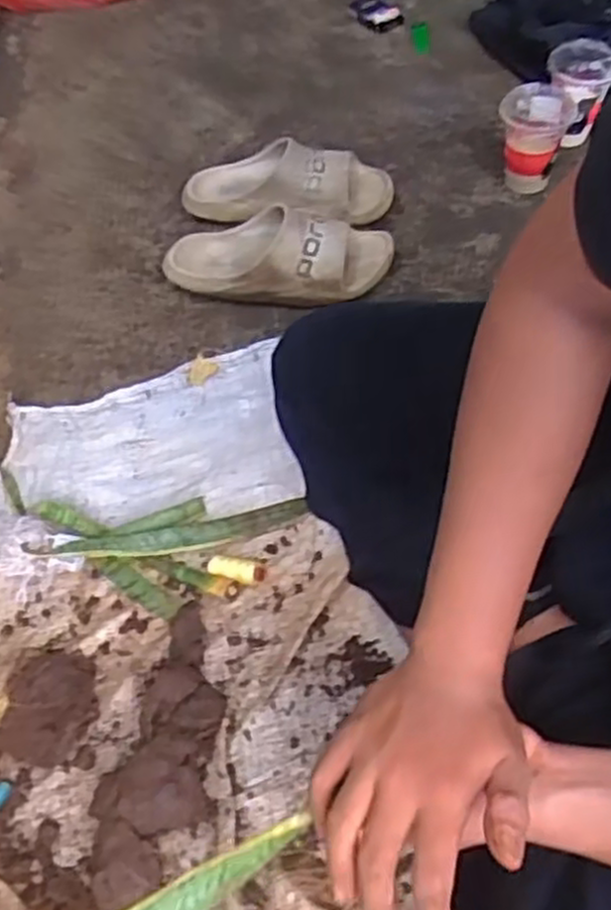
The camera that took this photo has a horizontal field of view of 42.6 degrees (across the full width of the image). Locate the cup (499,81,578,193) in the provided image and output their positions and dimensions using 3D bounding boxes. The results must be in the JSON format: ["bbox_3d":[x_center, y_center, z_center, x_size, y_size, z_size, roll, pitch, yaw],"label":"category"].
[{"bbox_3d":[0.303,-0.422,1.044,0.090,0.118,0.097,-3,56,4],"label":"cup"}]

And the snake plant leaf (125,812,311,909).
[{"bbox_3d":[-0.060,0.242,0.434,0.135,0.018,0.020,-25,57,-11],"label":"snake plant leaf"}]

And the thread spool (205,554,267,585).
[{"bbox_3d":[-0.068,0.111,0.761,0.056,0.020,0.020,8,57,10],"label":"thread spool"}]

